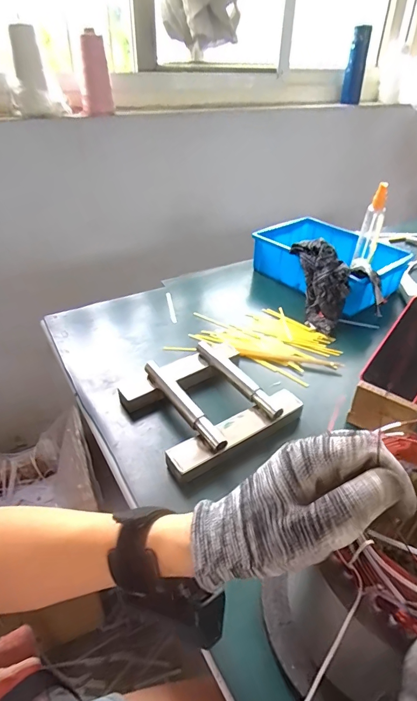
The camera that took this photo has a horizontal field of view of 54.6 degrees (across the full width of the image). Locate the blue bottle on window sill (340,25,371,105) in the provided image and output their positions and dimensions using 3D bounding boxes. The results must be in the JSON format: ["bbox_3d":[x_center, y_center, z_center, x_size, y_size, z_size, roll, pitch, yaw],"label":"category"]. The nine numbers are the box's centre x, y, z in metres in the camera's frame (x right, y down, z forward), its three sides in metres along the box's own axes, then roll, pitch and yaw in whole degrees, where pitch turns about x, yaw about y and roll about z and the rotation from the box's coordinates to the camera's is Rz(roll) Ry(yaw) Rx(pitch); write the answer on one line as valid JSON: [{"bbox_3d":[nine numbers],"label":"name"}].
[{"bbox_3d":[0.499,-0.958,1.367,0.066,0.217,0.058,11,38,13],"label":"blue bottle on window sill"}]

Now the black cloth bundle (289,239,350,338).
[{"bbox_3d":[0.216,-0.121,0.764,0.074,0.070,0.191,-7,78,-11],"label":"black cloth bundle"}]

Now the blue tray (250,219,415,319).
[{"bbox_3d":[0.262,-0.202,0.884,0.223,0.073,0.297,-24,43,-30],"label":"blue tray"}]

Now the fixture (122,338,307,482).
[{"bbox_3d":[-0.002,0.068,0.561,0.190,0.044,0.190,-21,42,-28],"label":"fixture"}]

